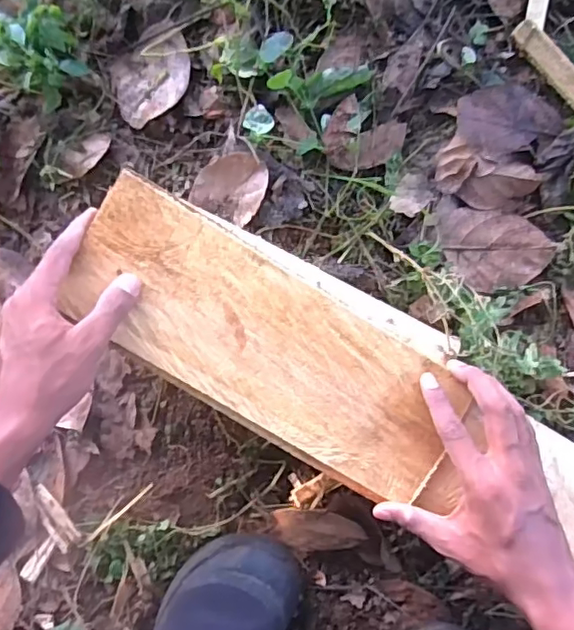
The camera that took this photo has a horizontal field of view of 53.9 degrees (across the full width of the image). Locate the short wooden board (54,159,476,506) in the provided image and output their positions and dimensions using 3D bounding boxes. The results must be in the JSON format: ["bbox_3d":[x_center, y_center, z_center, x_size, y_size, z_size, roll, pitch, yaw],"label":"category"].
[{"bbox_3d":[-0.003,0.031,0.424,0.326,0.014,0.120,35,91,-6],"label":"short wooden board"}]

